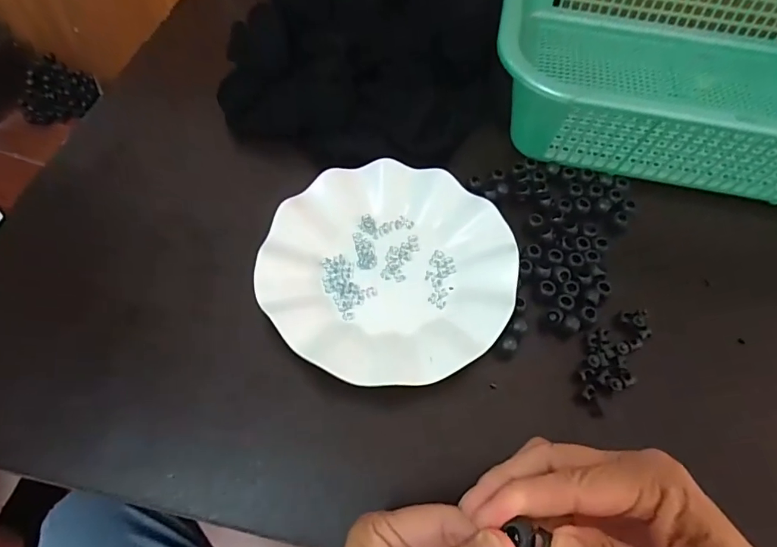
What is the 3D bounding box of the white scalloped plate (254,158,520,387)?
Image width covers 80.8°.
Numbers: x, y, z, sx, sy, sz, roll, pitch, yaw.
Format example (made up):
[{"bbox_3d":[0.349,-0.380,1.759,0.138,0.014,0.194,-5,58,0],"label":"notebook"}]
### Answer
[{"bbox_3d":[0.001,-0.007,0.344,0.179,0.020,0.180,1,65,-2],"label":"white scalloped plate"}]

